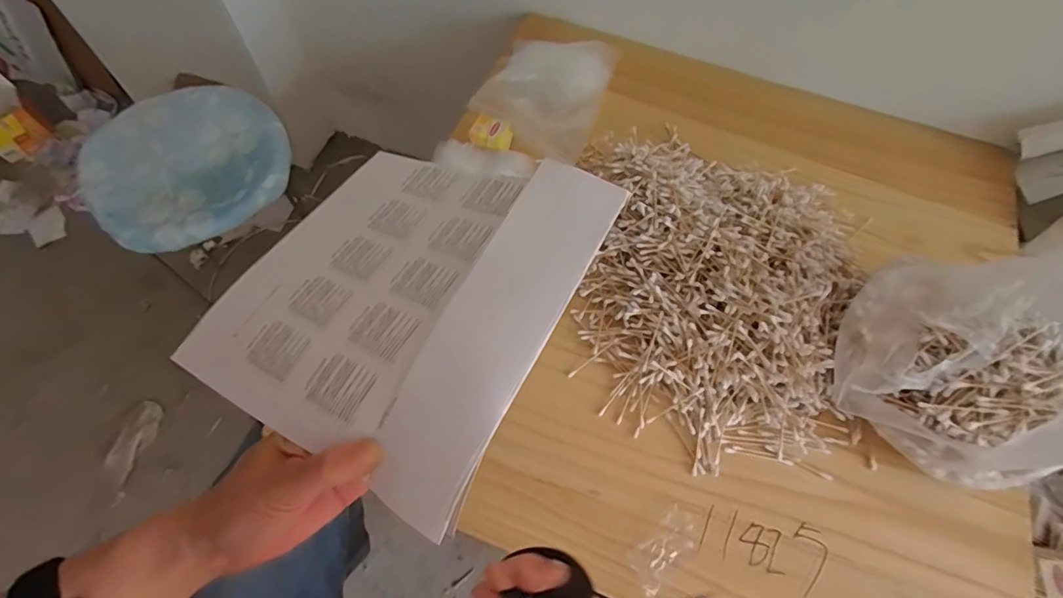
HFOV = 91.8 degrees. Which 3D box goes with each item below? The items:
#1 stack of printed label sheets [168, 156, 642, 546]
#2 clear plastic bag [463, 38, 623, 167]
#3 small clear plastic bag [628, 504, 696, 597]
[{"bbox_3d":[-0.089,-0.009,0.324,0.229,0.026,0.208,18,66,30],"label":"stack of printed label sheets"},{"bbox_3d":[0.029,-0.302,0.731,0.159,0.059,0.192,25,64,11],"label":"clear plastic bag"},{"bbox_3d":[0.129,0.243,0.502,0.084,0.015,0.037,-38,70,-21],"label":"small clear plastic bag"}]

